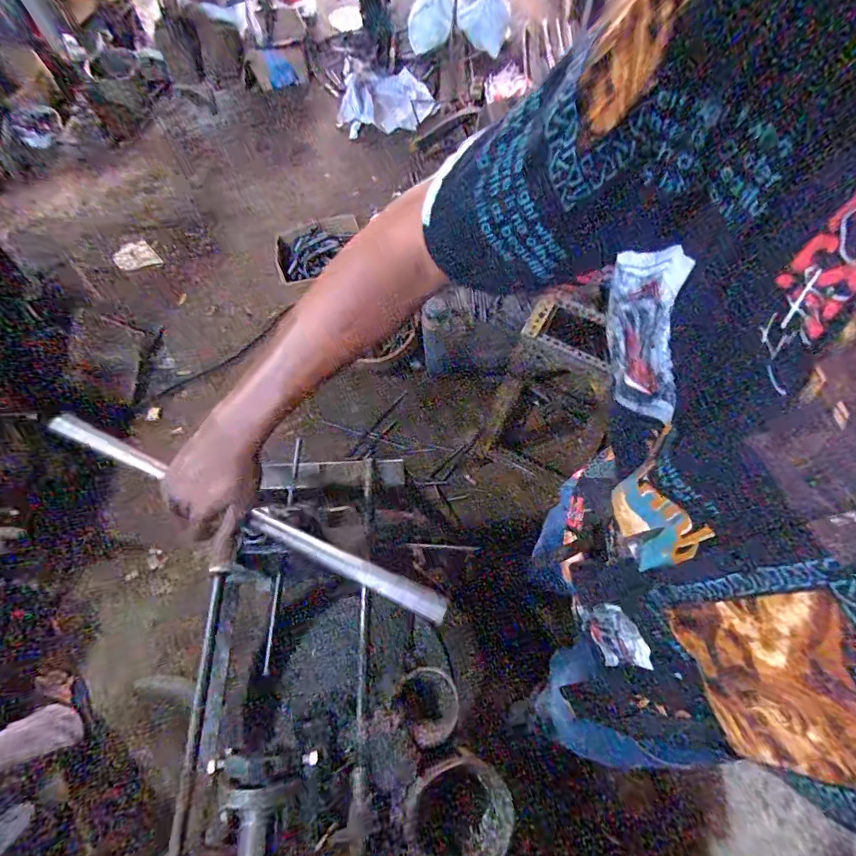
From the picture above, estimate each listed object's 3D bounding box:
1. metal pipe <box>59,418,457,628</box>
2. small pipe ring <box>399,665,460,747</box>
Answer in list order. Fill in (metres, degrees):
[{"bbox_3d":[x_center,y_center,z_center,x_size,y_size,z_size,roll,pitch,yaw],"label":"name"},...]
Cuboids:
[{"bbox_3d":[-0.199,0.080,0.459,0.467,0.019,0.022,23,69,11],"label":"metal pipe"},{"bbox_3d":[0.002,0.367,0.609,0.075,0.023,0.085,-33,69,-12],"label":"small pipe ring"}]

